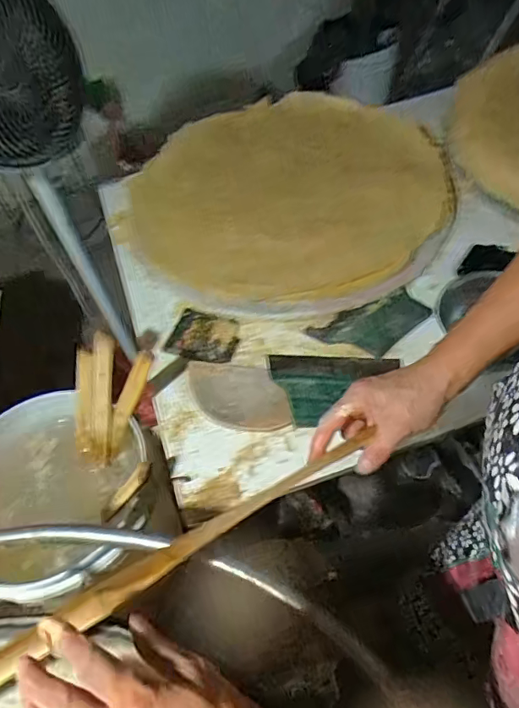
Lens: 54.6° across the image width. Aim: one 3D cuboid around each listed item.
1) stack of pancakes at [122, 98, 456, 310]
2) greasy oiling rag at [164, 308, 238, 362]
[{"bbox_3d":[0.069,-0.331,1.023,0.565,0.079,0.645,29,61,24],"label":"stack of pancakes"},{"bbox_3d":[-0.090,-0.027,0.821,0.114,0.011,0.092,11,55,14],"label":"greasy oiling rag"}]

